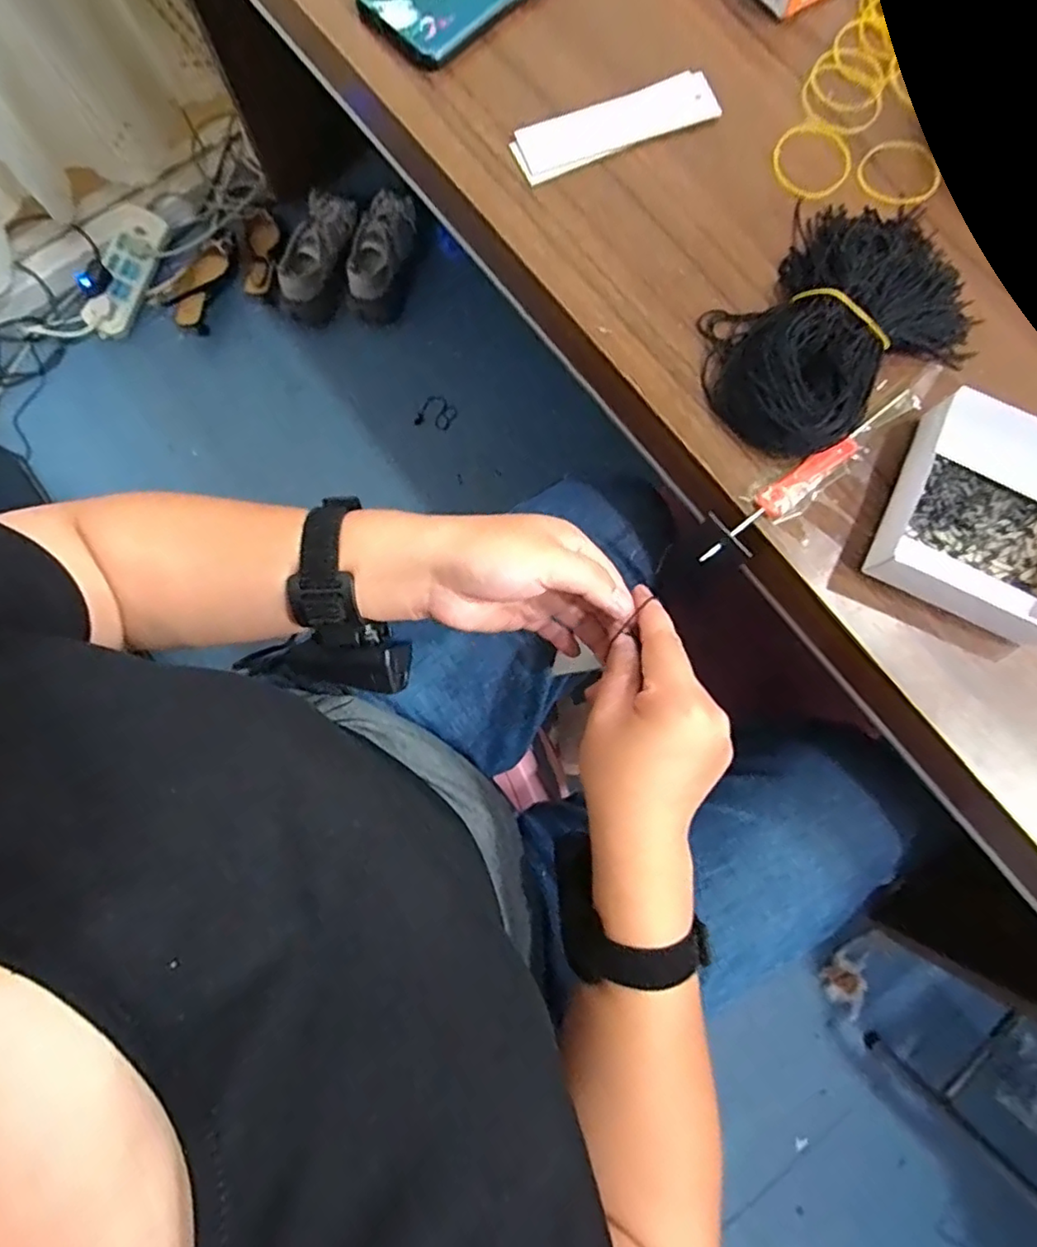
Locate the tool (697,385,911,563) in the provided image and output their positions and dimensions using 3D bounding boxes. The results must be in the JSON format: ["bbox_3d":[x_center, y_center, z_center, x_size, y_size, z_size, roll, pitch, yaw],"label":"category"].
[{"bbox_3d":[0.161,-0.082,0.339,0.153,0.007,0.016,-35,81,-5],"label":"tool"}]

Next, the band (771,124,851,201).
[{"bbox_3d":[0.183,-0.288,0.382,0.047,0.004,0.058,23,81,4],"label":"band"}]

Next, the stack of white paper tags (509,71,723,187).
[{"bbox_3d":[0.060,-0.306,0.379,0.127,0.005,0.034,-24,90,-4],"label":"stack of white paper tags"}]

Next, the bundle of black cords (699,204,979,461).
[{"bbox_3d":[0.179,-0.178,0.345,0.173,0.035,0.124,-33,81,-5],"label":"bundle of black cords"}]

